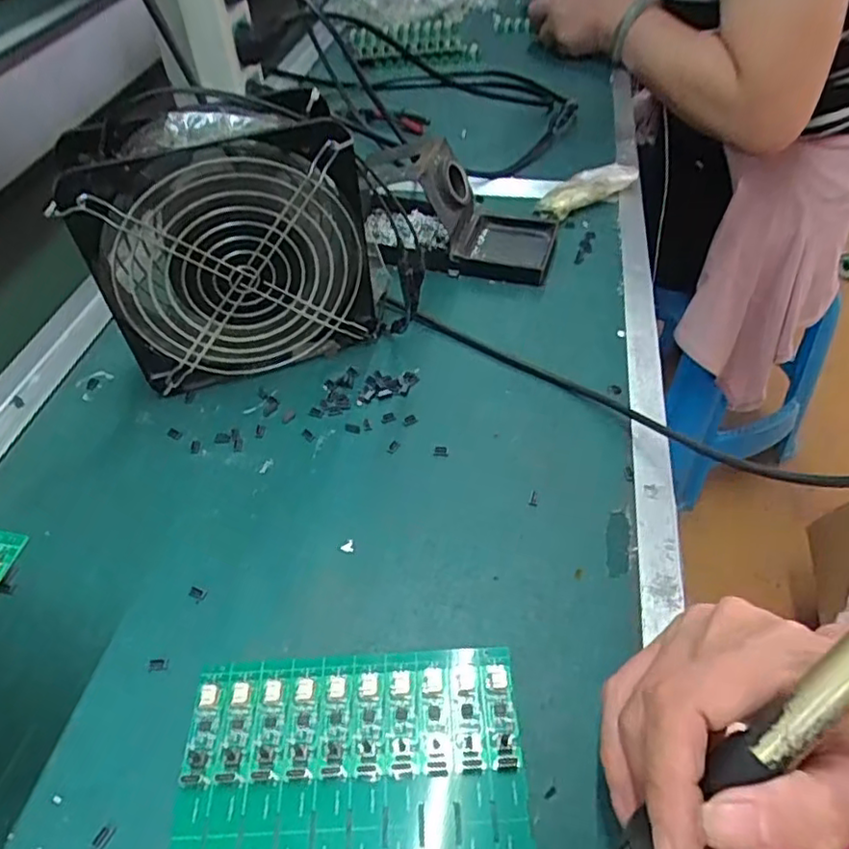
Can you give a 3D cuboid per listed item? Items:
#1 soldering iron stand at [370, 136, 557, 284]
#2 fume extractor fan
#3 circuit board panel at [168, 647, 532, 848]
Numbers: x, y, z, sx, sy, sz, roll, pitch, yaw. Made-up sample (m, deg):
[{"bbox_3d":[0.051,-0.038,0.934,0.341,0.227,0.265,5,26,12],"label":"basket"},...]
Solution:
[{"bbox_3d":[0.023,-0.166,0.478,0.152,0.068,0.082,10,50,11],"label":"soldering iron stand"},{"bbox_3d":[-0.112,-0.107,0.378,0.150,0.156,0.060,-15,50,-11],"label":"fume extractor fan"},{"bbox_3d":[-0.029,0.154,0.244,0.136,0.005,0.131,-3,49,-1],"label":"circuit board panel"}]

